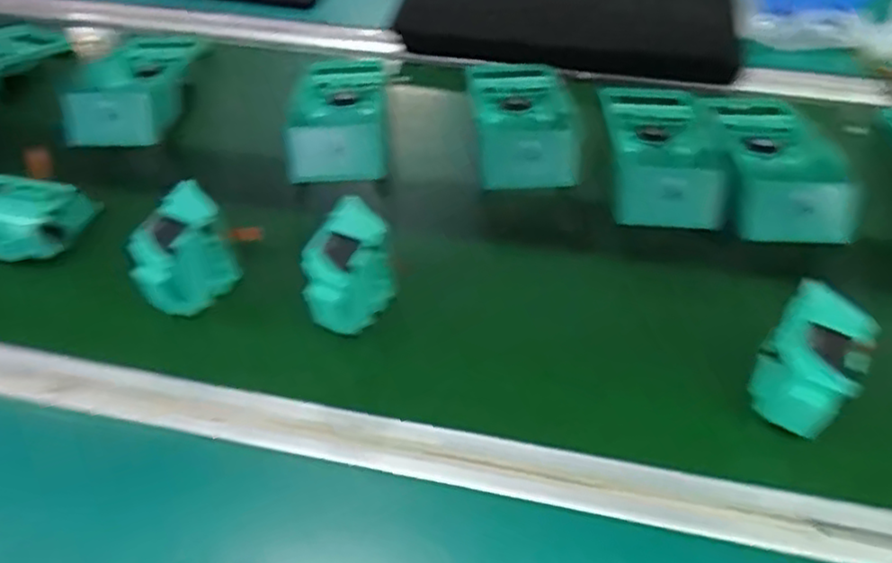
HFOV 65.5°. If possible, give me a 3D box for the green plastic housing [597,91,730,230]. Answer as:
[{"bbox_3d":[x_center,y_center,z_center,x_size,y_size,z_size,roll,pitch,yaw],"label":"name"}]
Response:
[{"bbox_3d":[0.189,-0.122,0.598,0.098,0.043,0.183,2,51,4],"label":"green plastic housing"}]

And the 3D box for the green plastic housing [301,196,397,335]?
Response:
[{"bbox_3d":[-0.069,-0.004,0.496,0.045,0.071,0.078,16,54,15],"label":"green plastic housing"}]

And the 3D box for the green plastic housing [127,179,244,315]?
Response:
[{"bbox_3d":[-0.190,-0.020,0.510,0.039,0.074,0.077,16,54,15],"label":"green plastic housing"}]

